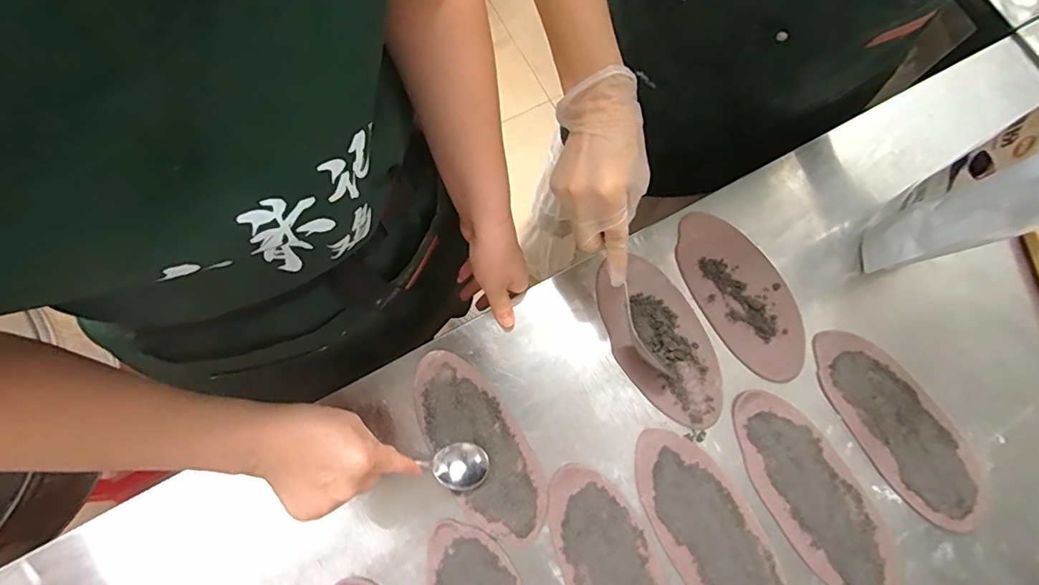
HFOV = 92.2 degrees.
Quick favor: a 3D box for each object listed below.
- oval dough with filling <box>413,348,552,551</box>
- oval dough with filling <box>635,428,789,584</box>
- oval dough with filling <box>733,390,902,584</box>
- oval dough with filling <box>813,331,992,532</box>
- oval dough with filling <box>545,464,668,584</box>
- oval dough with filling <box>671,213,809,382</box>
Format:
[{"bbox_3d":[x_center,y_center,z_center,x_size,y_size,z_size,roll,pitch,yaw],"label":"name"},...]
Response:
[{"bbox_3d":[-0.042,0.147,0.485,0.081,0.004,0.191,-32,78,-7],"label":"oval dough with filling"},{"bbox_3d":[0.176,0.221,0.463,0.086,0.004,0.197,-30,77,-7],"label":"oval dough with filling"},{"bbox_3d":[0.277,0.191,0.471,0.085,0.004,0.208,-29,77,-7],"label":"oval dough with filling"},{"bbox_3d":[0.369,0.127,0.486,0.085,0.005,0.205,-30,78,-7],"label":"oval dough with filling"},{"bbox_3d":[0.087,0.261,0.455,0.085,0.005,0.203,-25,77,-6],"label":"oval dough with filling"},{"bbox_3d":[0.230,-0.001,0.519,0.088,0.006,0.186,-29,77,-7],"label":"oval dough with filling"}]

